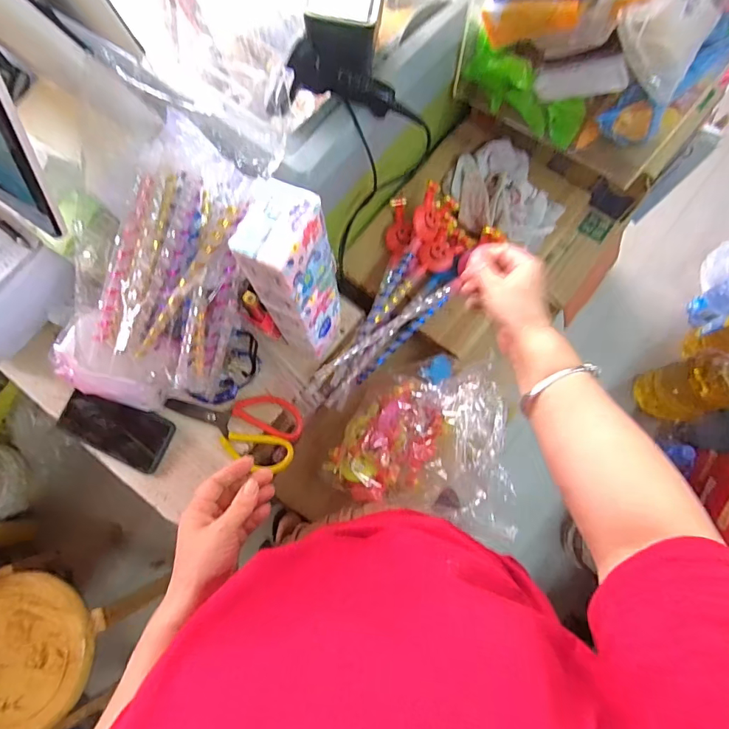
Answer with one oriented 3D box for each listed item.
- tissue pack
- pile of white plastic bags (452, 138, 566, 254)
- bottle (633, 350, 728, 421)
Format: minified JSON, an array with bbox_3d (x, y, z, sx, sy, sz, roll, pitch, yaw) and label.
[{"bbox_3d":[-0.071,-0.082,0.490,0.069,0.242,0.087,18,77,4],"label":"tissue pack"},{"bbox_3d":[0.235,-0.281,0.734,0.161,0.059,0.192,-26,78,-6],"label":"pile of white plastic bags"},{"bbox_3d":[0.902,0.056,1.202,0.131,0.325,0.156,-13,77,-3],"label":"bottle"}]

